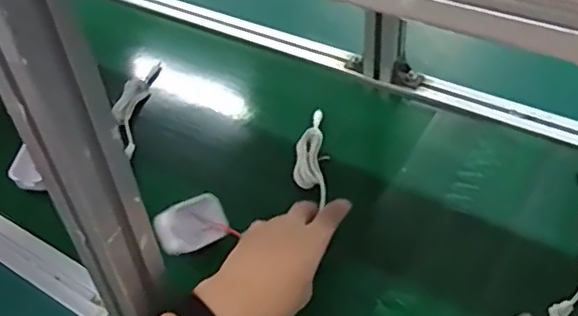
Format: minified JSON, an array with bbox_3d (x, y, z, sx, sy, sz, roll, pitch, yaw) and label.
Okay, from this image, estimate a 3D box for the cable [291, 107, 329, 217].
[{"bbox_3d":[0.025,-0.008,0.679,0.036,0.017,0.143,1,48,3],"label":"cable"}]

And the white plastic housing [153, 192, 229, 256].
[{"bbox_3d":[-0.090,0.062,0.569,0.076,0.011,0.046,-20,85,-44],"label":"white plastic housing"}]

